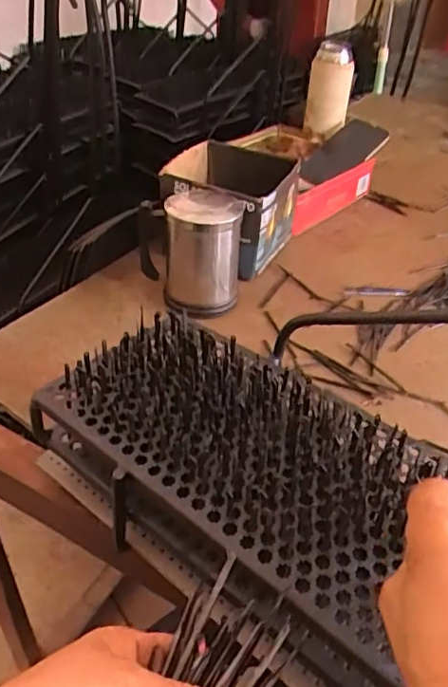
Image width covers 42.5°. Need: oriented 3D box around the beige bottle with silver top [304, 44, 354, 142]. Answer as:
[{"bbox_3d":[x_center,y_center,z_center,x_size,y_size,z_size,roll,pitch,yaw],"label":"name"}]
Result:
[{"bbox_3d":[0.166,-0.402,0.913,0.066,0.133,0.058,8,38,6],"label":"beige bottle with silver top"}]

